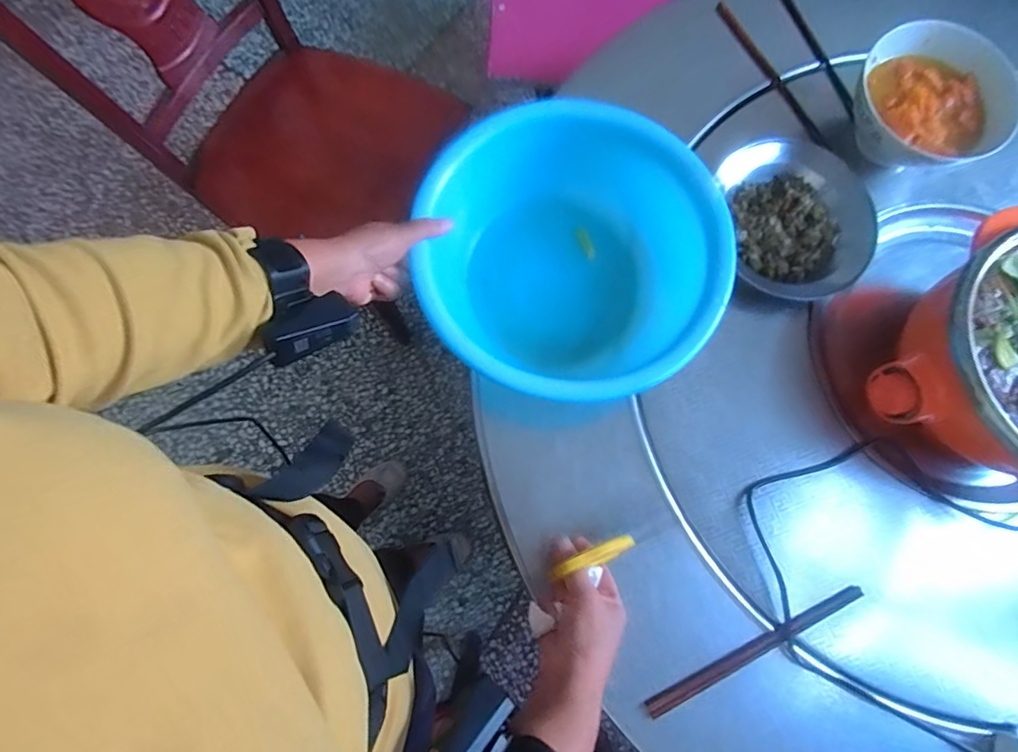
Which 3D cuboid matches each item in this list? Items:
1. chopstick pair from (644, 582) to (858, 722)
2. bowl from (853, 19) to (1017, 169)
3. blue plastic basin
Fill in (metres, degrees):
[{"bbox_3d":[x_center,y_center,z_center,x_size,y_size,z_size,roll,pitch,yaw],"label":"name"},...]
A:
[{"bbox_3d":[0.245,0.271,0.520,0.244,0.007,0.017,-25,79,-6],"label":"chopstick pair"},{"bbox_3d":[0.491,-0.315,0.625,0.167,0.085,0.162,0,78,-1],"label":"bowl"},{"bbox_3d":[0.052,-0.112,0.546,0.269,0.114,0.294,0,78,-1],"label":"blue plastic basin"}]

